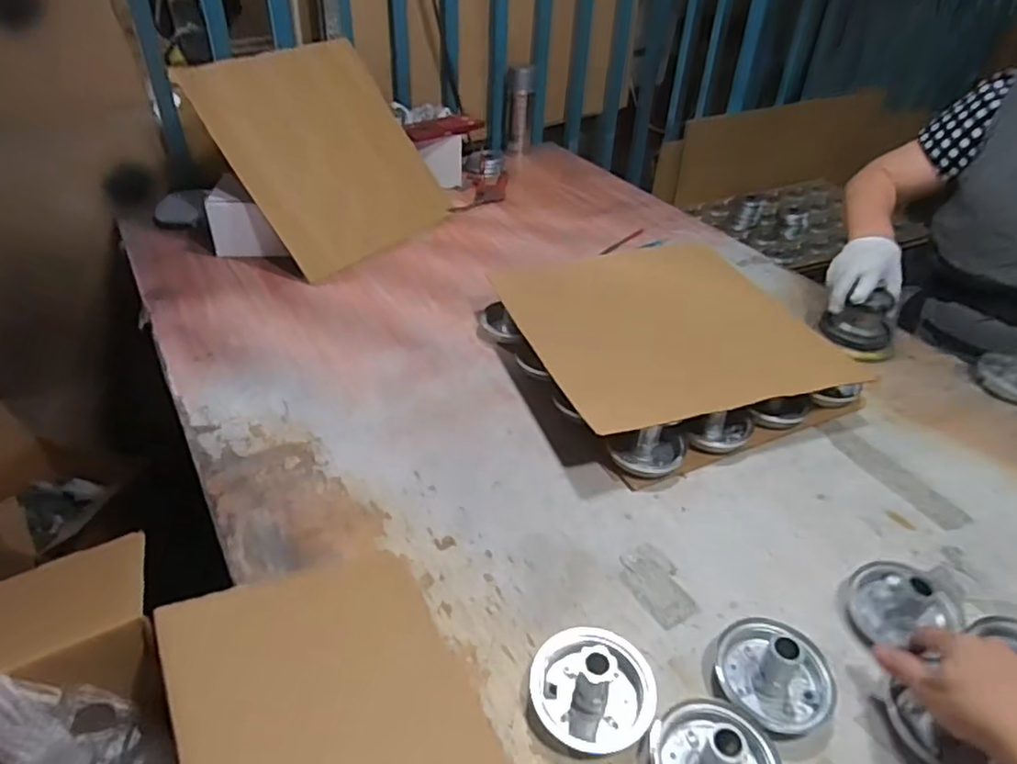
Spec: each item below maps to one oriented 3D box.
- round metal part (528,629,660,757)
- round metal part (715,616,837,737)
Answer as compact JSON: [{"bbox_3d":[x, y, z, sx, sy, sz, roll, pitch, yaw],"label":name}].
[{"bbox_3d":[0.069,0.232,0.508,0.095,0.060,0.084,17,39,17],"label":"round metal part"},{"bbox_3d":[0.220,0.231,0.524,0.091,0.057,0.081,11,37,9],"label":"round metal part"}]

